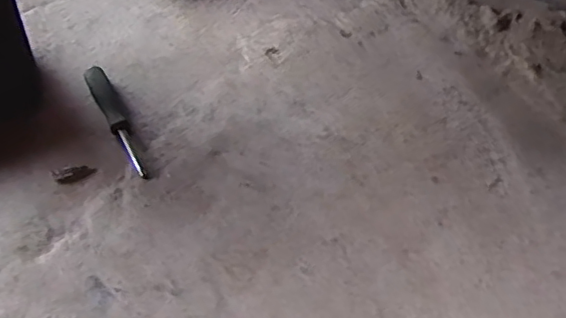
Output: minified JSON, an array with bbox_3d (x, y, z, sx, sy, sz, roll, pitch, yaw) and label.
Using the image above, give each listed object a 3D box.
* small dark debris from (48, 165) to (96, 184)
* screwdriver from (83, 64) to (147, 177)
[{"bbox_3d":[-0.216,0.015,0.602,0.042,0.011,0.017,-16,62,-13],"label":"small dark debris"},{"bbox_3d":[-0.177,-0.041,0.626,0.022,0.018,0.147,-25,64,-18],"label":"screwdriver"}]

